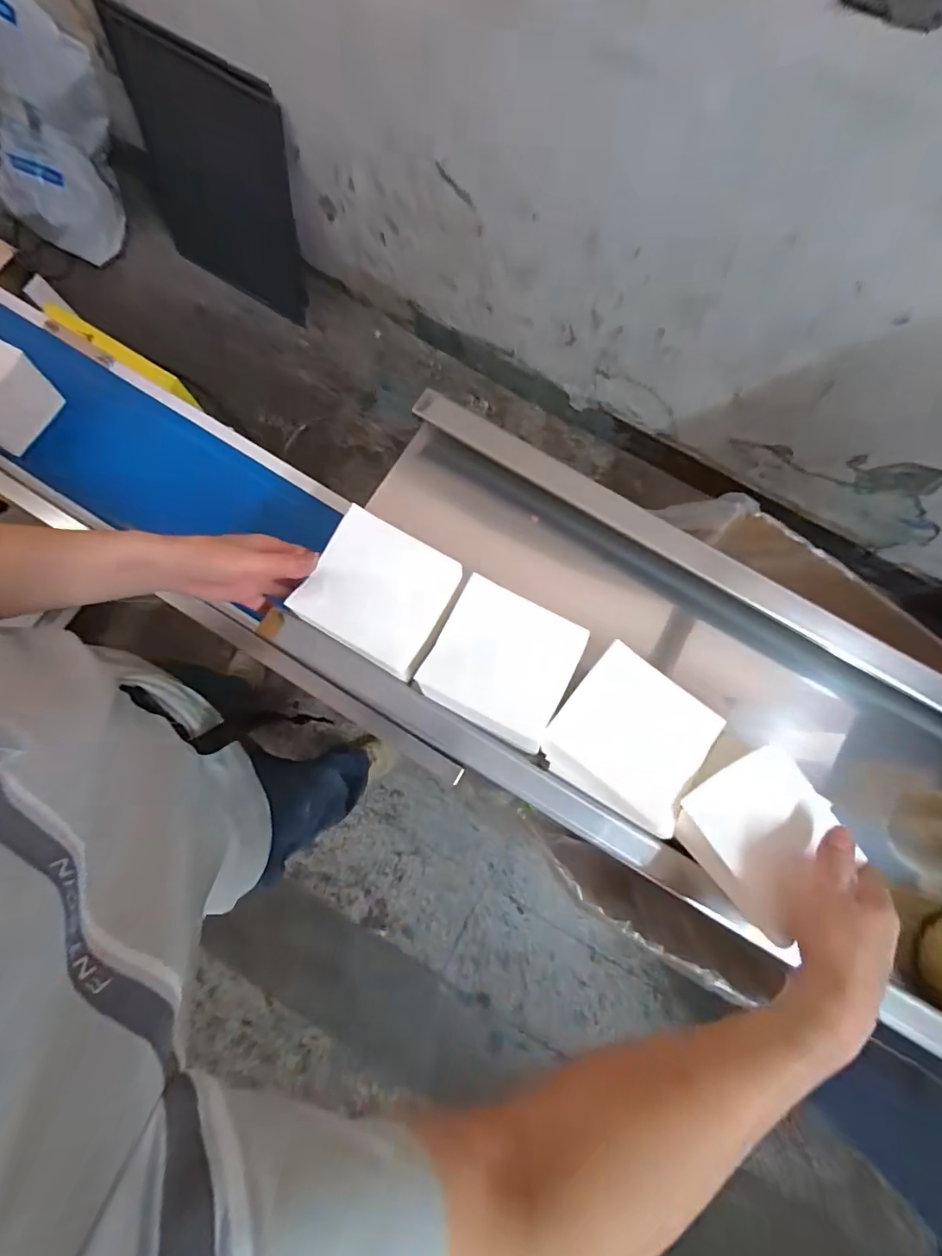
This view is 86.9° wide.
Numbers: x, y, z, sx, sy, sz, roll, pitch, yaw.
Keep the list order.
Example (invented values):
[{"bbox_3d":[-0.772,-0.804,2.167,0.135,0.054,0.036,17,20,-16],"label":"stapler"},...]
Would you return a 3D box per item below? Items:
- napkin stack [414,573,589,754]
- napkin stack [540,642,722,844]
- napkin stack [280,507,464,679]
[{"bbox_3d":[0.028,0.032,0.448,0.140,0.048,0.118,28,79,4],"label":"napkin stack"},{"bbox_3d":[0.143,0.097,0.434,0.131,0.048,0.124,37,79,6],"label":"napkin stack"},{"bbox_3d":[-0.084,-0.031,0.465,0.119,0.047,0.113,30,79,5],"label":"napkin stack"}]

